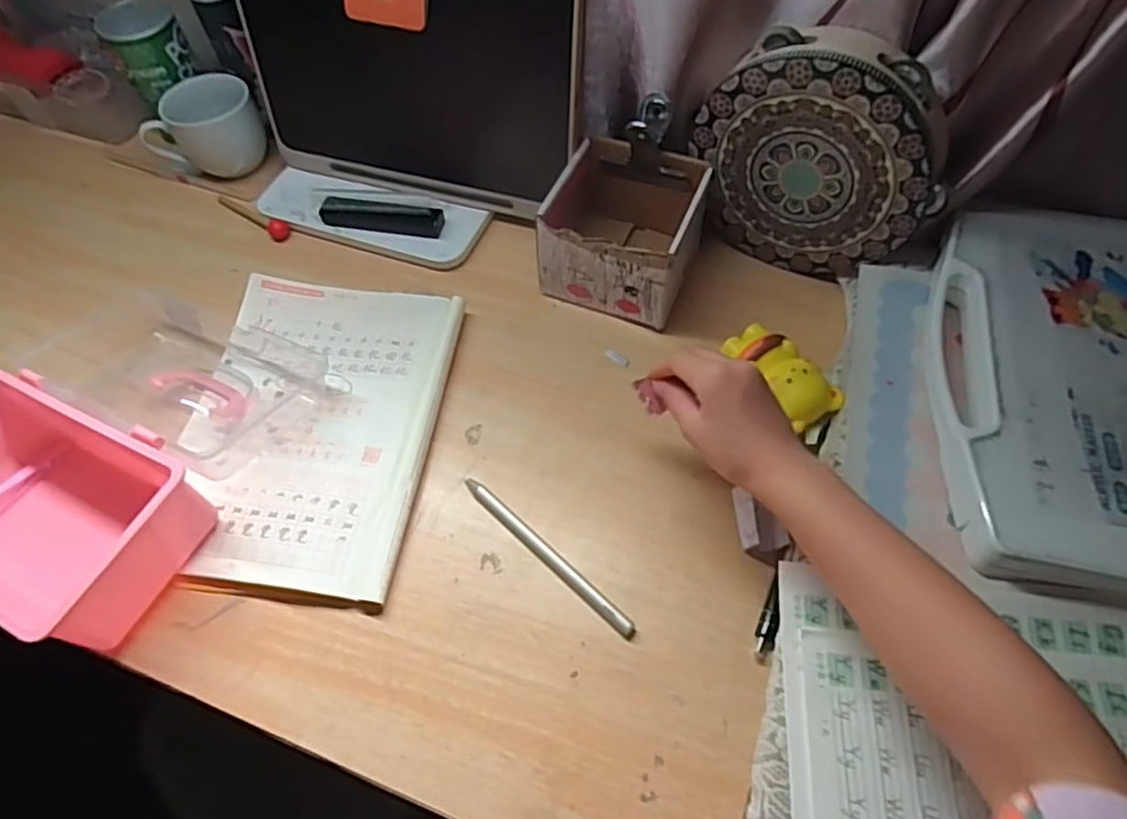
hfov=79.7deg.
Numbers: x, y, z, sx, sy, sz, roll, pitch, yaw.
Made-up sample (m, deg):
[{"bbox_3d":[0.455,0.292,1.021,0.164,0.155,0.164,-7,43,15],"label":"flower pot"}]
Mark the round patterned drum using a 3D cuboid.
[{"bbox_3d":[0.184,-0.186,0.501,0.183,0.162,0.046,25,61,17],"label":"round patterned drum"}]

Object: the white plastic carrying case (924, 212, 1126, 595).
[{"bbox_3d":[0.324,-0.020,0.429,0.171,0.030,0.278,12,58,10],"label":"white plastic carrying case"}]

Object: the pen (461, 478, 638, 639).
[{"bbox_3d":[-0.011,0.094,0.441,0.011,0.006,0.149,-40,64,-22],"label":"pen"}]

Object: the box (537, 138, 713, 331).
[{"bbox_3d":[0.048,-0.145,0.543,0.116,0.078,0.125,16,59,12],"label":"box"}]

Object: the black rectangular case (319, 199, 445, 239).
[{"bbox_3d":[-0.162,-0.172,0.606,0.111,0.022,0.021,8,58,7],"label":"black rectangular case"}]

